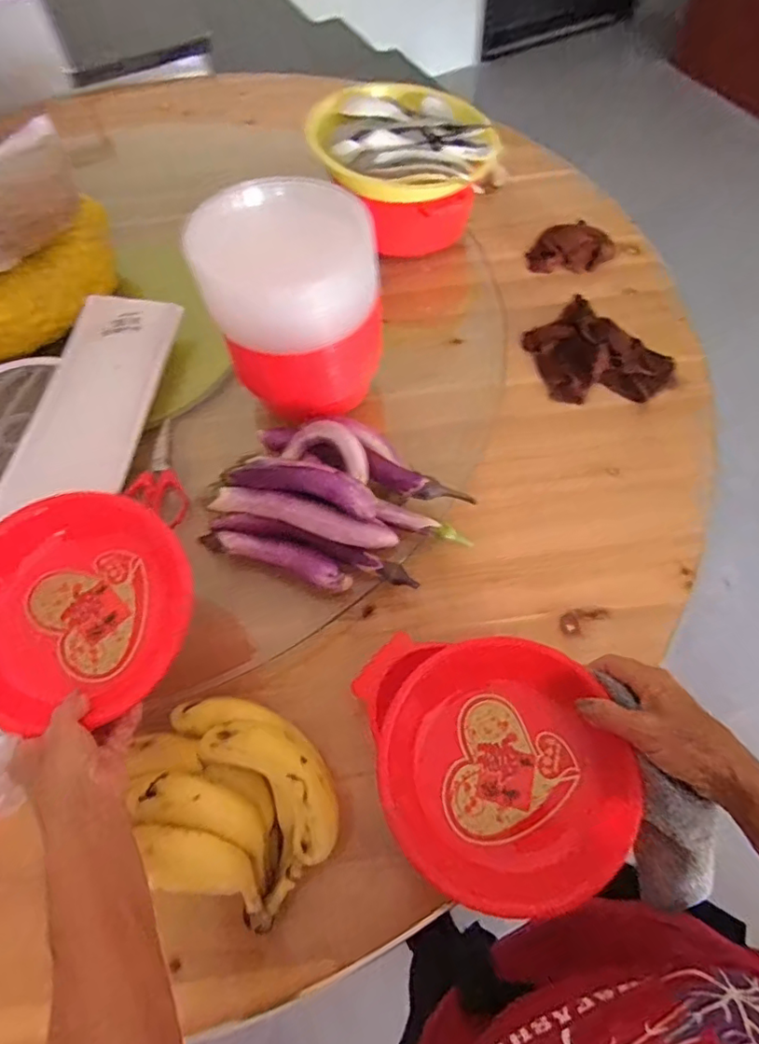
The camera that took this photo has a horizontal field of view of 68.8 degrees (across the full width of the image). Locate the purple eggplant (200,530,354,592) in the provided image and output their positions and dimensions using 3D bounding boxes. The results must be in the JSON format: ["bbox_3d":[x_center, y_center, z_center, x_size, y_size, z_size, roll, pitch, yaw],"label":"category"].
[{"bbox_3d":[-0.105,0.031,0.545,0.161,0.035,0.025,18,65,13],"label":"purple eggplant"}]

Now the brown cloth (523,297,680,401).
[{"bbox_3d":[0.273,-0.213,0.692,0.147,0.042,0.153,-28,64,-10],"label":"brown cloth"}]

